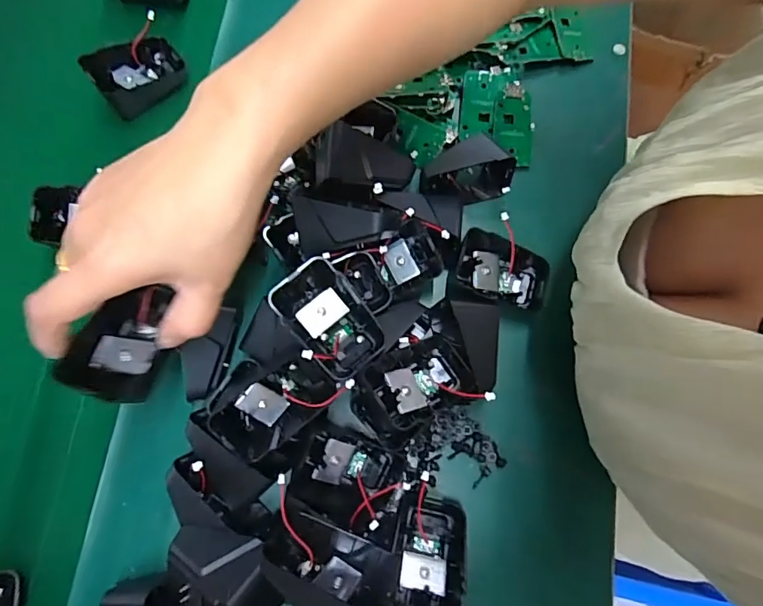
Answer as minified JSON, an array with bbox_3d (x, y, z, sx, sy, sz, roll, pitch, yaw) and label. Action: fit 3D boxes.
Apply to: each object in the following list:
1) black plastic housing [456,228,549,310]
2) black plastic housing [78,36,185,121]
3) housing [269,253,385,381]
[{"bbox_3d":[0.086,-0.023,0.339,0.064,0.025,0.043,19,90,-15],"label":"black plastic housing"},{"bbox_3d":[-0.193,-0.185,0.372,0.065,0.032,0.047,-39,81,-9],"label":"black plastic housing"},{"bbox_3d":[-0.030,0.010,0.289,0.045,0.027,0.067,-41,81,-9],"label":"housing"}]

